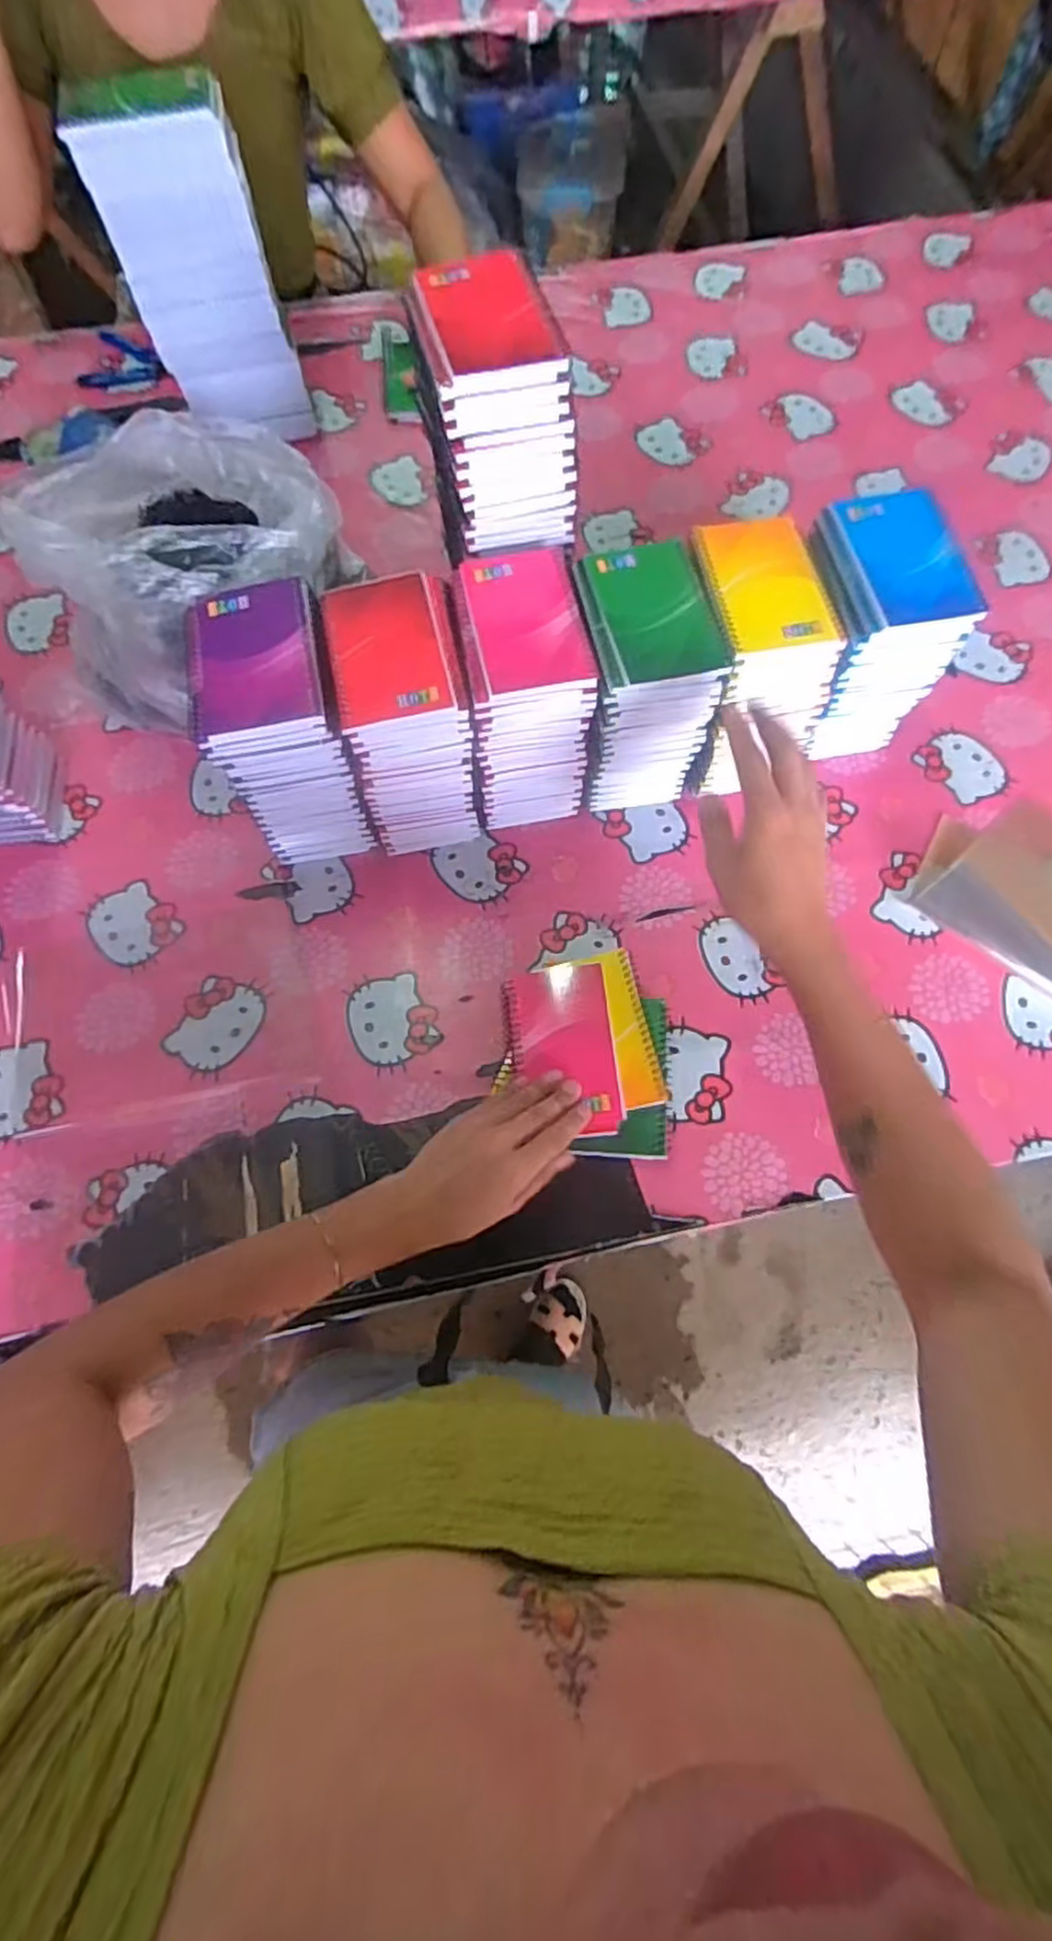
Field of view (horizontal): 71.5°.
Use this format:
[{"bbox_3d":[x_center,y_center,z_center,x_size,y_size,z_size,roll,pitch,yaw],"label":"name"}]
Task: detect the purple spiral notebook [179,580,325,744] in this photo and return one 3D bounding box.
[{"bbox_3d":[-0.200,-0.227,0.531,0.094,0.011,0.126,-11,71,-4],"label":"purple spiral notebook"}]

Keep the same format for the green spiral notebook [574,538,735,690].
[{"bbox_3d":[0.095,-0.274,0.555,0.091,0.010,0.130,-10,71,-4],"label":"green spiral notebook"}]

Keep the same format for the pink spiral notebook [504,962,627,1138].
[{"bbox_3d":[0.029,0.065,0.593,0.085,0.014,0.138,-6,70,-3],"label":"pink spiral notebook"}]

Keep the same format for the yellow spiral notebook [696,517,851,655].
[{"bbox_3d":[0.184,-0.304,0.568,0.087,0.011,0.133,-8,70,-3],"label":"yellow spiral notebook"}]

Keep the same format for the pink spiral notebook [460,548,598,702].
[{"bbox_3d":[0.002,-0.267,0.554,0.083,0.008,0.136,-10,71,-4],"label":"pink spiral notebook"}]

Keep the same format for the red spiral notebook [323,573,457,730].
[{"bbox_3d":[-0.104,-0.241,0.539,0.081,0.010,0.130,-11,71,-4],"label":"red spiral notebook"}]

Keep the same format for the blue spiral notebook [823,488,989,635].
[{"bbox_3d":[0.291,-0.324,0.569,0.092,0.014,0.130,-6,70,-3],"label":"blue spiral notebook"}]

